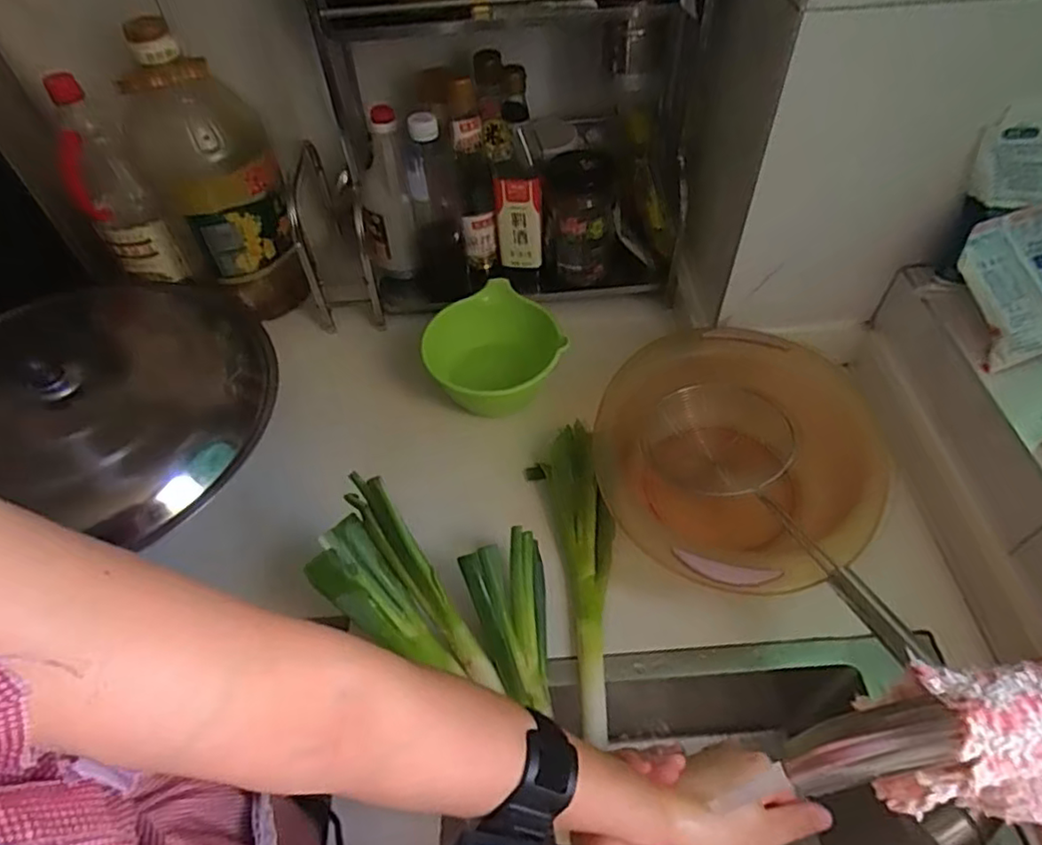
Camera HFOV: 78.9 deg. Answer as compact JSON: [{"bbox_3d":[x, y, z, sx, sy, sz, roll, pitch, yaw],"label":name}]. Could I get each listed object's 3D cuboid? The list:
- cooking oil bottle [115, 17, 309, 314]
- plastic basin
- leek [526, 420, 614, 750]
[{"bbox_3d":[-0.362,-0.290,0.748,0.135,0.315,0.135,-38,60,-23],"label":"cooking oil bottle"},{"bbox_3d":[0.217,0.040,0.643,0.245,0.103,0.287,-20,55,-12],"label":"plastic basin"},{"bbox_3d":[0.056,0.140,0.622,0.070,0.036,0.305,-4,53,0],"label":"leek"}]

